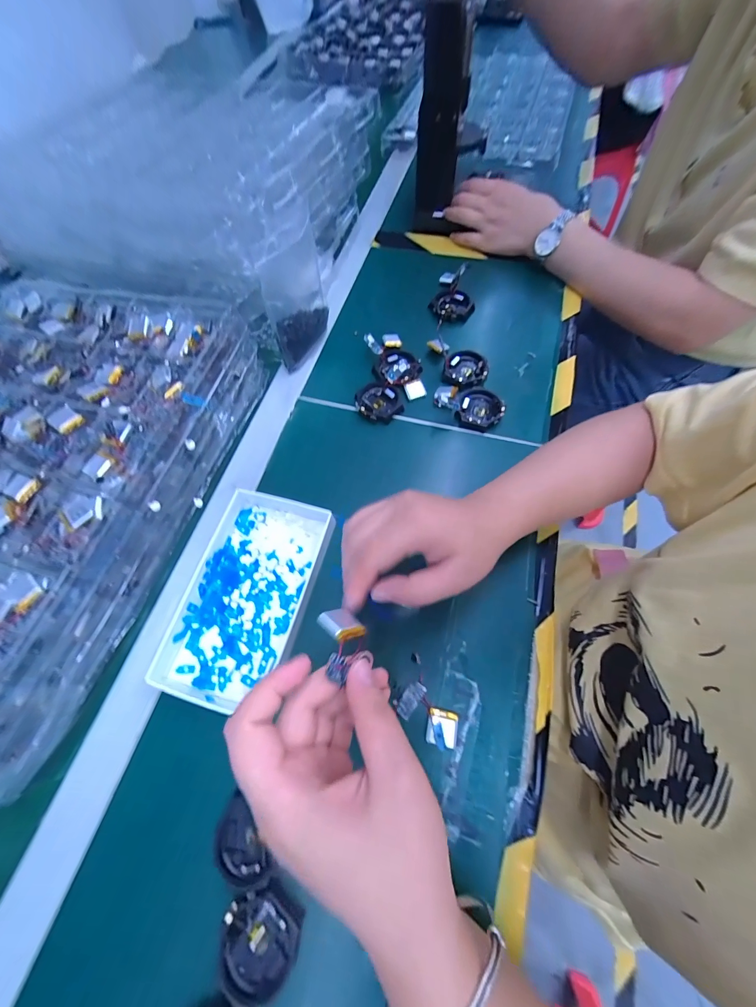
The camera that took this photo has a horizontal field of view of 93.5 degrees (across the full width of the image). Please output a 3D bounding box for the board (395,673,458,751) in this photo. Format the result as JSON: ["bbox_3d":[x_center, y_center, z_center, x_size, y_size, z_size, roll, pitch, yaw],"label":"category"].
[{"bbox_3d":[0.040,0.164,0.275,0.031,0.006,0.049,-42,70,-13],"label":"board"}]

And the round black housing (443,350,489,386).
[{"bbox_3d":[0.103,-0.159,0.415,0.051,0.012,0.046,34,73,17],"label":"round black housing"}]

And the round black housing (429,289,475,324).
[{"bbox_3d":[0.095,-0.258,0.467,0.057,0.013,0.057,-2,66,4],"label":"round black housing"}]

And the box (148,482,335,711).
[{"bbox_3d":[-0.117,0.076,0.314,0.107,0.027,0.175,15,67,7],"label":"box"}]

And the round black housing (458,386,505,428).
[{"bbox_3d":[0.113,-0.106,0.390,0.047,0.013,0.049,-2,66,4],"label":"round black housing"}]

